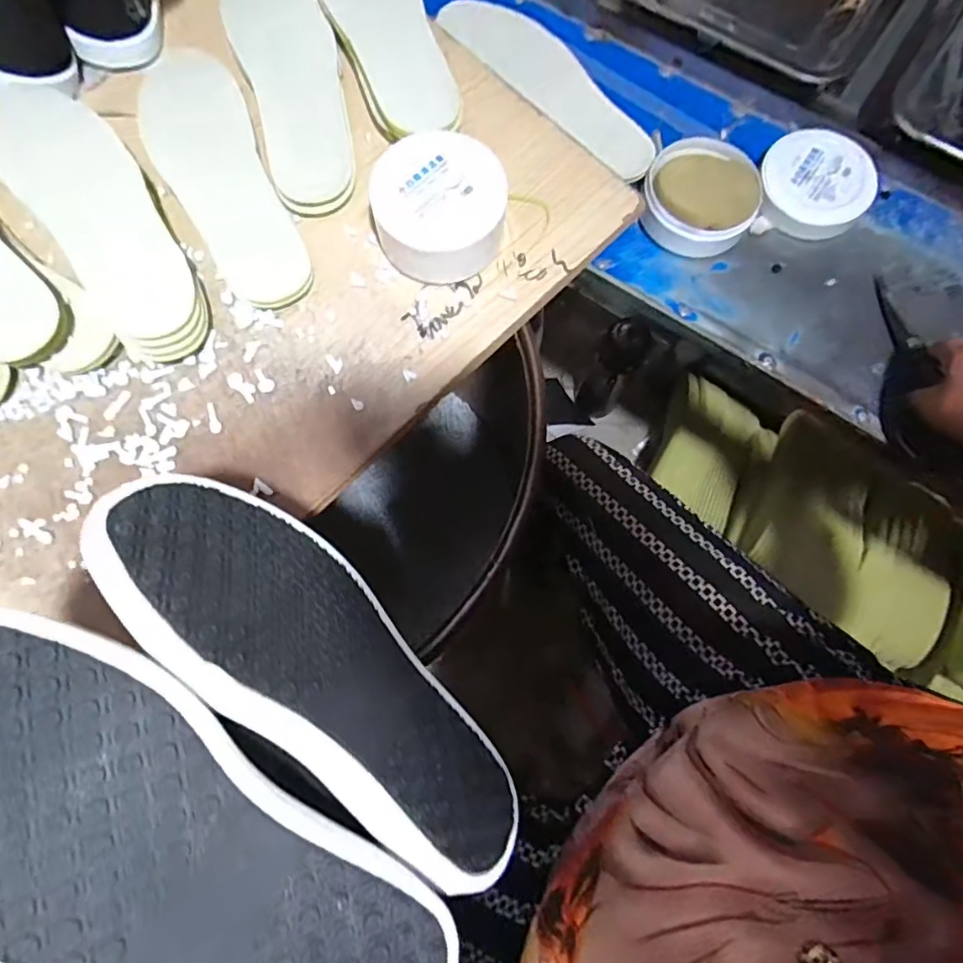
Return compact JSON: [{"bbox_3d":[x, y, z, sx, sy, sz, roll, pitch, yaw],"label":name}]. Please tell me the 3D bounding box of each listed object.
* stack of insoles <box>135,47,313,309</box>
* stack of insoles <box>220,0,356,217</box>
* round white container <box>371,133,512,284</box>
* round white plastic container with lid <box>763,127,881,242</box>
[{"bbox_3d":[-0.216,-0.253,0.459,0.081,0.021,0.248,-23,76,-7],"label":"stack of insoles"},{"bbox_3d":[-0.164,-0.353,0.488,0.082,0.017,0.274,-19,75,-6],"label":"stack of insoles"},{"bbox_3d":[-0.034,-0.215,0.439,0.105,0.050,0.095,-15,75,-5],"label":"round white container"},{"bbox_3d":[0.312,-0.279,0.524,0.103,0.021,0.098,0,74,-1],"label":"round white plastic container with lid"}]

